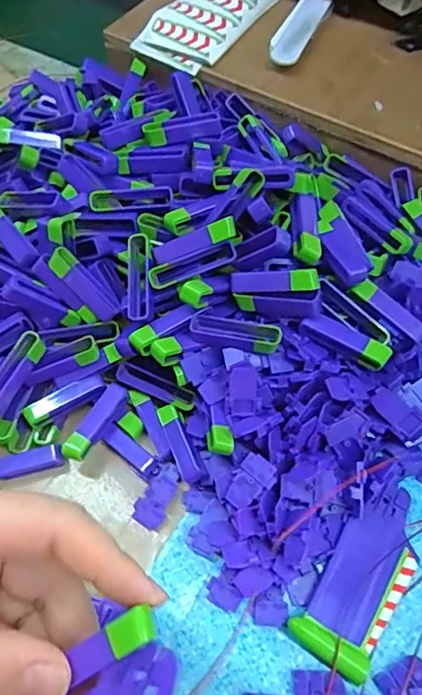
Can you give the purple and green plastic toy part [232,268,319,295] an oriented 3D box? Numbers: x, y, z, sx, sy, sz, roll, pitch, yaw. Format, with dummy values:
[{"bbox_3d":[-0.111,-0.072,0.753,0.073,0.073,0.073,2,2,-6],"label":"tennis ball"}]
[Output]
[{"bbox_3d":[0.033,-0.033,0.266,0.045,0.008,0.011,0,99,26],"label":"purple and green plastic toy part"}]

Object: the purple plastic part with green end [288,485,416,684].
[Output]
[{"bbox_3d":[0.075,0.106,0.247,0.036,0.011,0.086,32,65,18],"label":"purple plastic part with green end"}]

